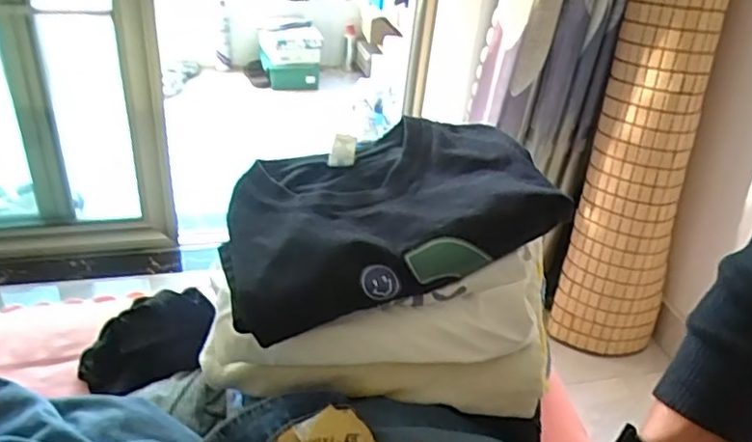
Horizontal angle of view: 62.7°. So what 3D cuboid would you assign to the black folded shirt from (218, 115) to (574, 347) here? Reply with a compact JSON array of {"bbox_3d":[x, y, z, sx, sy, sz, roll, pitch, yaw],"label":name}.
[{"bbox_3d":[0.000,-0.021,0.581,0.299,0.052,0.221,-18,40,-4],"label":"black folded shirt"}]

